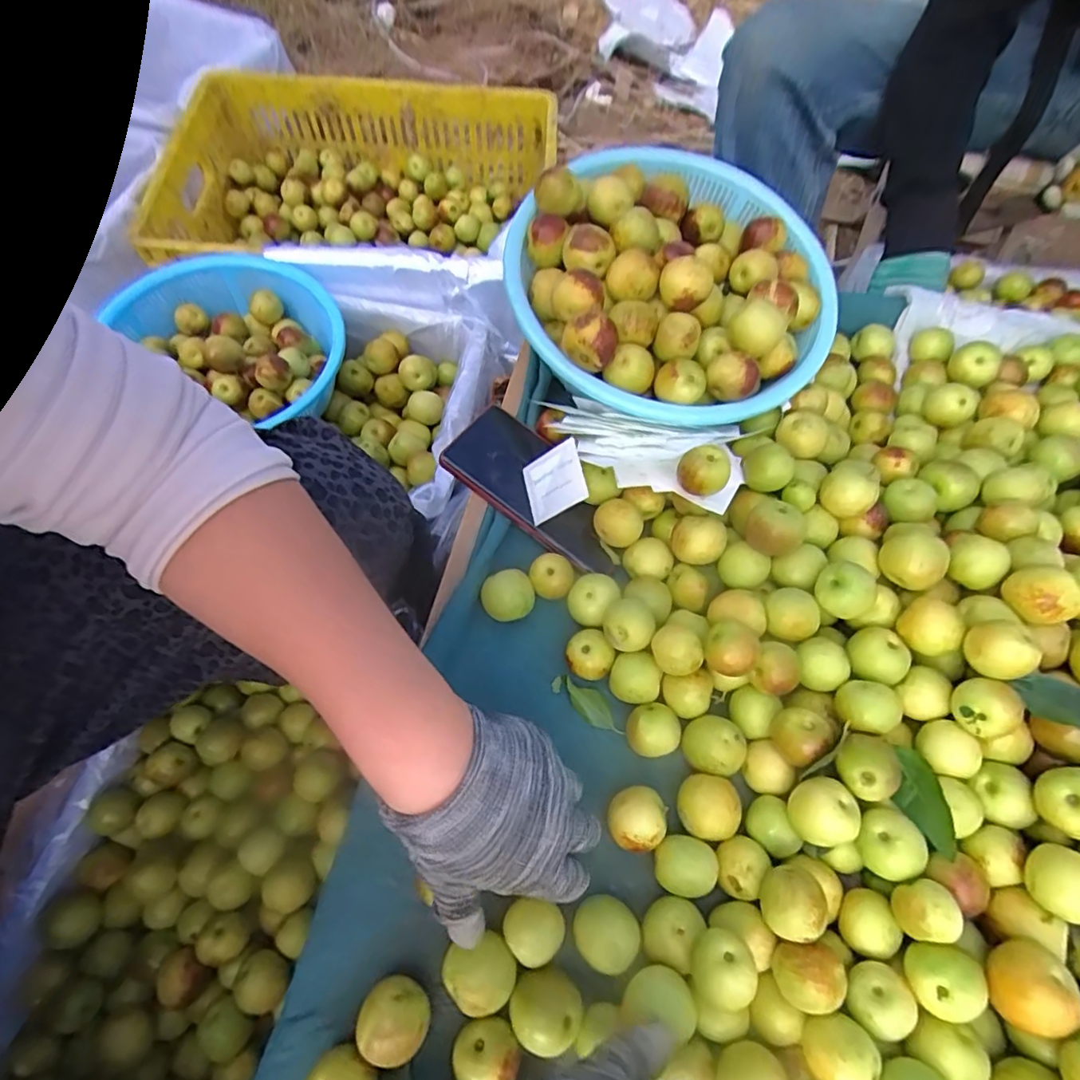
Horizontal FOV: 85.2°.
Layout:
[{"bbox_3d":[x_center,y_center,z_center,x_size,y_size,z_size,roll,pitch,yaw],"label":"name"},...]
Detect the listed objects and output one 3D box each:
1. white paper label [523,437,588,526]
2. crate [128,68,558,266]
[{"bbox_3d":[0.011,-0.045,0.449,0.006,0.053,0.049,9,61,-48],"label":"white paper label"},{"bbox_3d":[-0.245,-0.470,0.839,0.508,0.182,0.350,2,65,-1],"label":"crate"}]

